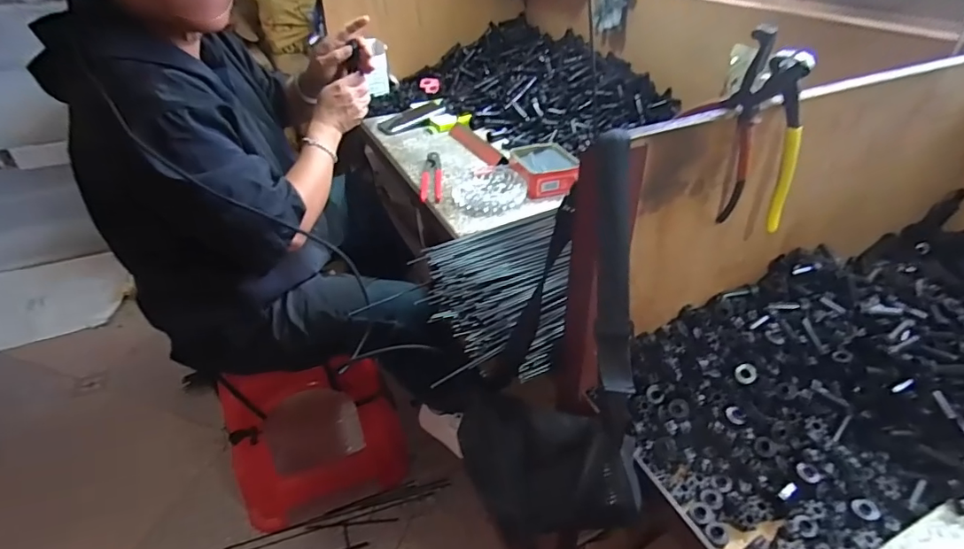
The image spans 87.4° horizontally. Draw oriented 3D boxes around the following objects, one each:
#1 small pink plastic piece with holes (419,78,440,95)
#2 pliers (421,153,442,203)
[{"bbox_3d":[-0.152,-0.550,1.470,0.057,0.006,0.085,-13,57,0],"label":"small pink plastic piece with holes"},{"bbox_3d":[-0.097,-0.190,0.980,0.038,0.020,0.203,-3,36,-2],"label":"pliers"}]

